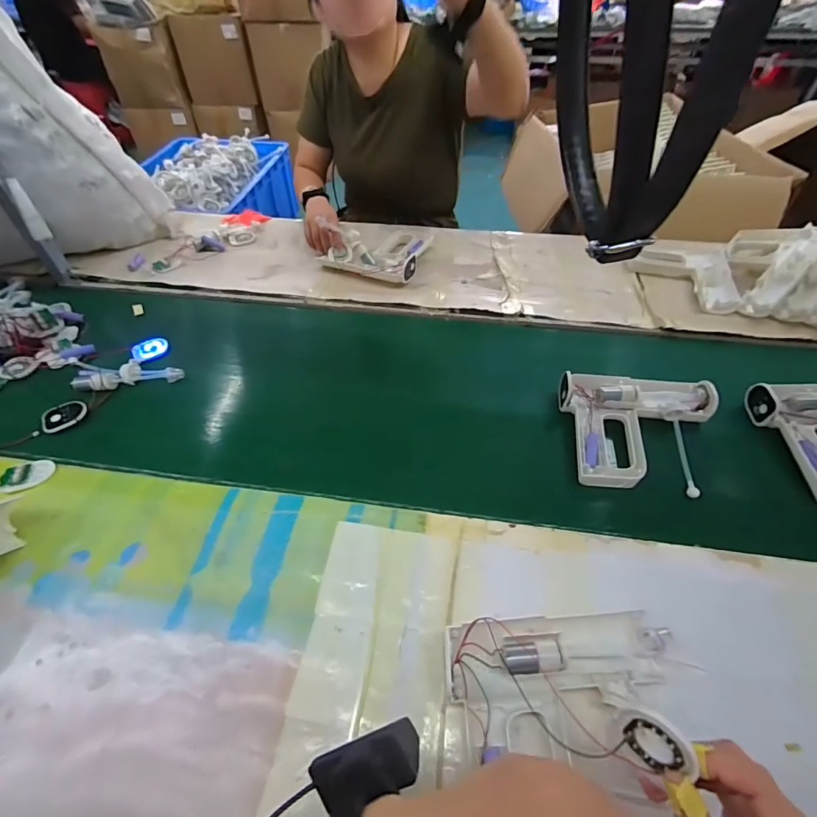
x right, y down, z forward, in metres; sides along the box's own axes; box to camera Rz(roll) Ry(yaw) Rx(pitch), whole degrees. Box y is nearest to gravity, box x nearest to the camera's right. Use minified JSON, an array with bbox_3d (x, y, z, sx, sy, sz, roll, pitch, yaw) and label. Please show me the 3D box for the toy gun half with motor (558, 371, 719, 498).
[{"bbox_3d":[0.331,0.021,0.596,0.206,0.040,0.193,6,50,5],"label":"toy gun half with motor"}]

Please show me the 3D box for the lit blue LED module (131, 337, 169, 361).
[{"bbox_3d":[-0.456,-0.105,0.740,0.055,0.010,0.059,-23,53,-18],"label":"lit blue LED module"}]

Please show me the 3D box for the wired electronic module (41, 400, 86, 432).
[{"bbox_3d":[-0.525,0.012,0.639,0.060,0.019,0.038,-30,56,-22],"label":"wired electronic module"}]

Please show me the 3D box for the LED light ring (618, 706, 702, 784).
[{"bbox_3d":[0.159,0.214,0.268,0.009,0.041,0.042,-18,5,-37],"label":"LED light ring"}]

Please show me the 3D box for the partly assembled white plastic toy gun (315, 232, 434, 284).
[{"bbox_3d":[-0.067,-0.352,0.915,0.202,0.044,0.176,15,52,13],"label":"partly assembled white plastic toy gun"}]

